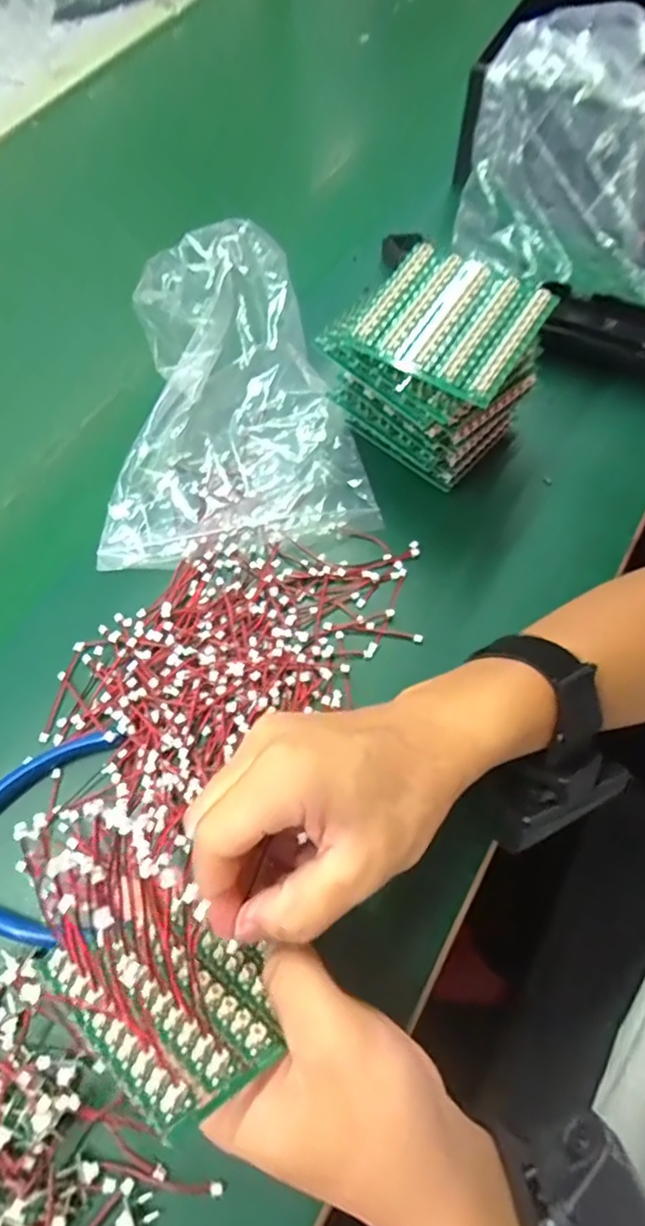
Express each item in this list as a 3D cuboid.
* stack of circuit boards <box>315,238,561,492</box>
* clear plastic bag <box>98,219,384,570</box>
[{"bbox_3d":[0.063,-0.142,0.375,0.104,0.107,0.084,35,69,12],"label":"stack of circuit boards"},{"bbox_3d":[-0.071,-0.144,0.404,0.170,0.070,0.214,-12,67,-8],"label":"clear plastic bag"}]

